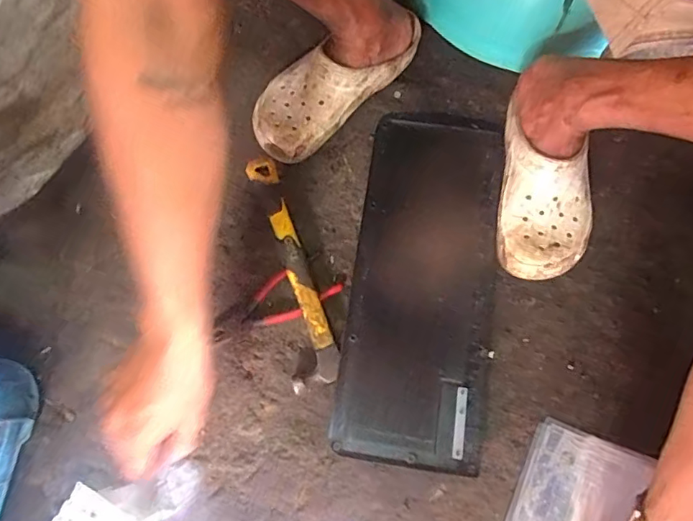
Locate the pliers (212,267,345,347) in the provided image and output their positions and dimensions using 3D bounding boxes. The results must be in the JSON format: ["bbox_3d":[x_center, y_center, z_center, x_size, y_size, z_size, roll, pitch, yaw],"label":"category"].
[{"bbox_3d":[-0.089,0.047,0.625,0.163,0.014,0.058,-20,73,-5],"label":"pliers"}]

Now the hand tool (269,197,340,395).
[{"bbox_3d":[-0.053,0.037,0.607,0.054,0.031,0.214,-11,72,-2],"label":"hand tool"}]

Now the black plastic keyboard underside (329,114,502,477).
[{"bbox_3d":[0.093,0.016,0.626,0.164,0.019,0.435,8,73,4],"label":"black plastic keyboard underside"}]

